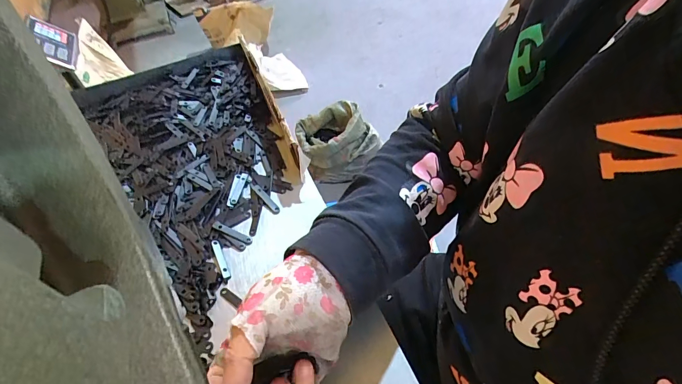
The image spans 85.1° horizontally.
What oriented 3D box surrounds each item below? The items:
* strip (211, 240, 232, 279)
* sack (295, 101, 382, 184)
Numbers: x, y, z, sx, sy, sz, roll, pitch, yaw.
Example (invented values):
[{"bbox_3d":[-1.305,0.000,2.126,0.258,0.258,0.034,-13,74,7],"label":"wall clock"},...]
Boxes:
[{"bbox_3d":[-0.129,0.071,0.398,0.009,0.004,0.051,-23,51,-16],"label":"strip"},{"bbox_3d":[-0.014,-0.187,1.507,0.326,0.275,0.185,-6,51,1],"label":"sack"}]

